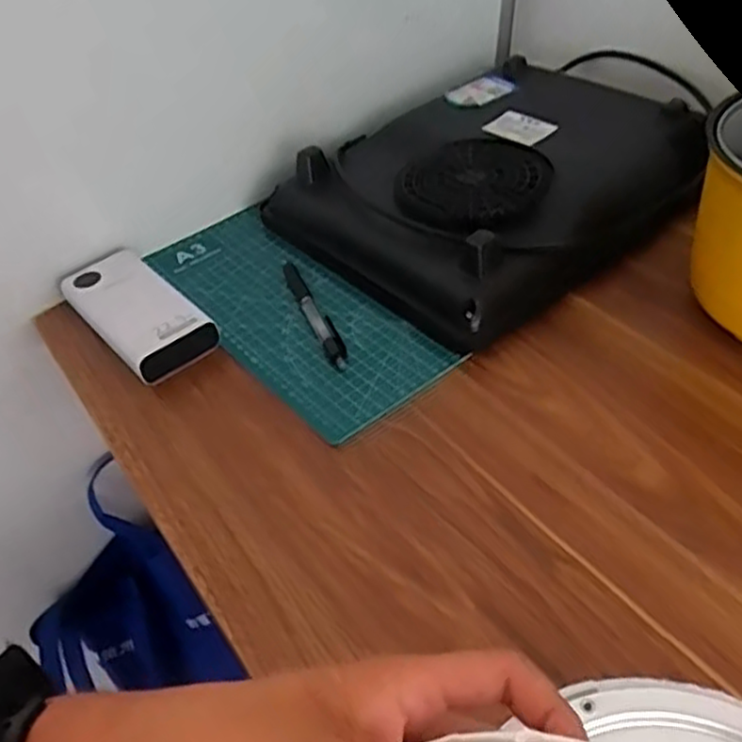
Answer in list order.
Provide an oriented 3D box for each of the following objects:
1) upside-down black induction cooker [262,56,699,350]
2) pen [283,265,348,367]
[{"bbox_3d":[0.103,-0.163,0.633,0.298,0.065,0.266,-32,48,-22],"label":"upside-down black induction cooker"},{"bbox_3d":[-0.044,-0.046,0.567,0.016,0.012,0.133,-21,44,-11],"label":"pen"}]

